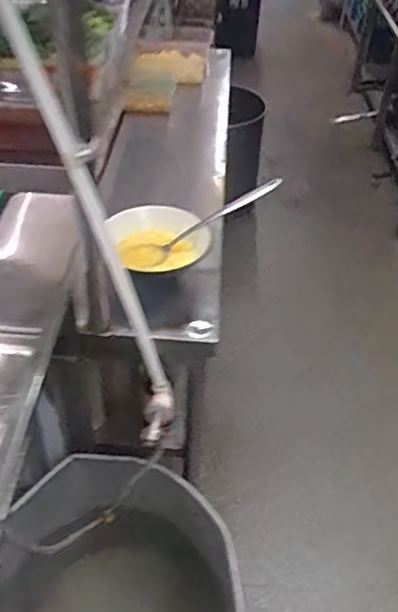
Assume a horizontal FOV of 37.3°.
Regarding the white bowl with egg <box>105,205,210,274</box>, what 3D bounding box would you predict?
[{"bbox_3d":[-0.079,-0.137,1.146,0.175,0.046,0.180,2,42,-1],"label":"white bowl with egg"}]

